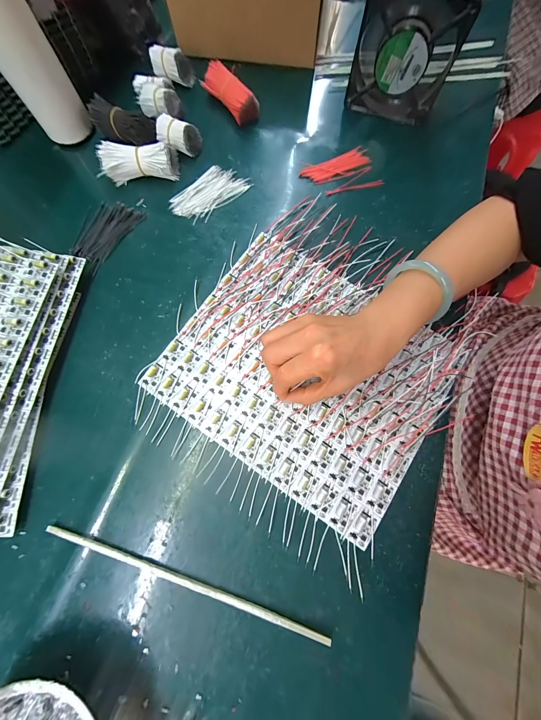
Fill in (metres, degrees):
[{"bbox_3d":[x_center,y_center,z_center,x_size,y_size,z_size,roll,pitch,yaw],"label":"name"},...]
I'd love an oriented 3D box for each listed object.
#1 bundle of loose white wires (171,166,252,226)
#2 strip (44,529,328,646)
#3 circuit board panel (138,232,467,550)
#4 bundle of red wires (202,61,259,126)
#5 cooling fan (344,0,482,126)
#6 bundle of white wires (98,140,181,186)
[{"bbox_3d":[-0.082,-0.223,0.354,0.102,0.006,0.058,-44,81,-10],"label":"bundle of loose white wires"},{"bbox_3d":[-0.081,0.208,0.247,0.277,0.009,0.008,18,77,4],"label":"strip"},{"bbox_3d":[0.040,0.008,0.295,0.284,0.011,0.239,34,78,7],"label":"circuit board panel"},{"bbox_3d":[-0.057,-0.378,0.374,0.035,0.037,0.087,-42,80,-10],"label":"bundle of red wires"},{"bbox_3d":[0.169,-0.387,0.335,0.121,0.127,0.040,15,77,3],"label":"cooling fan"},{"bbox_3d":[-0.172,-0.260,0.346,0.094,0.035,0.034,-7,76,-2],"label":"bundle of white wires"}]

